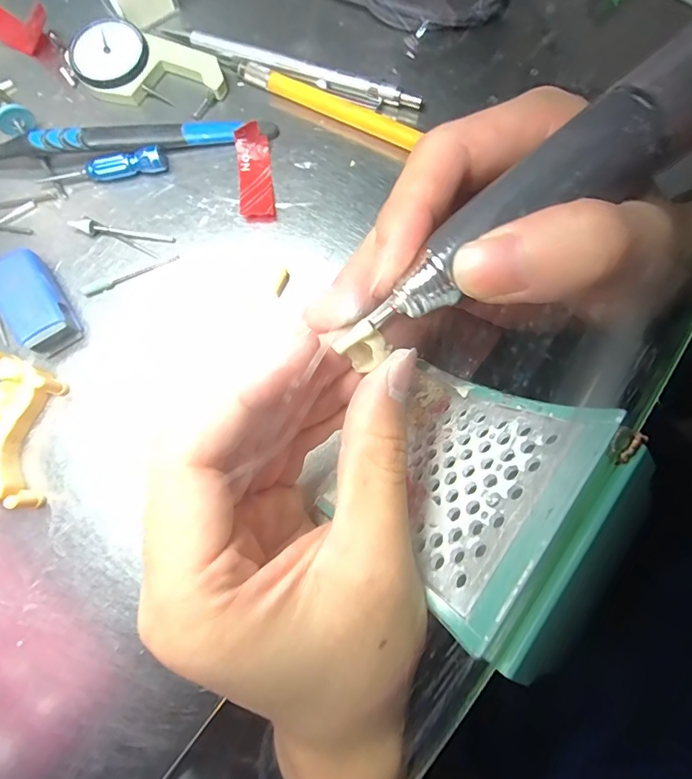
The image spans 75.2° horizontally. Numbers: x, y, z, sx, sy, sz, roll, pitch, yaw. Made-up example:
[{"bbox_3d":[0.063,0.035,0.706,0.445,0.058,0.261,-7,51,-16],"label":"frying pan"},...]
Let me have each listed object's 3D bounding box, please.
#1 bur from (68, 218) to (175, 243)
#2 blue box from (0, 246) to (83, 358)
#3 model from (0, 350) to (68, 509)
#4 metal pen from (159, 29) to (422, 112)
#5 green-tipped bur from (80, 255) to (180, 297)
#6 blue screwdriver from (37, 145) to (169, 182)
[{"bbox_3d":[-0.105,-0.074,0.210,0.047,0.006,0.006,6,79,2],"label":"bur"},{"bbox_3d":[-0.136,-0.037,0.199,0.023,0.018,0.051,-36,81,-6],"label":"blue box"},{"bbox_3d":[-0.139,0.017,0.186,0.028,0.020,0.060,5,79,1],"label":"model"},{"bbox_3d":[-0.028,-0.161,0.225,0.133,0.008,0.009,21,80,4],"label":"metal pen"},{"bbox_3d":[-0.100,-0.054,0.207,0.045,0.004,0.005,-24,80,-4],"label":"green-tipped bur"},{"bbox_3d":[-0.118,-0.105,0.215,0.061,0.011,0.010,-9,79,-1],"label":"blue screwdriver"}]

